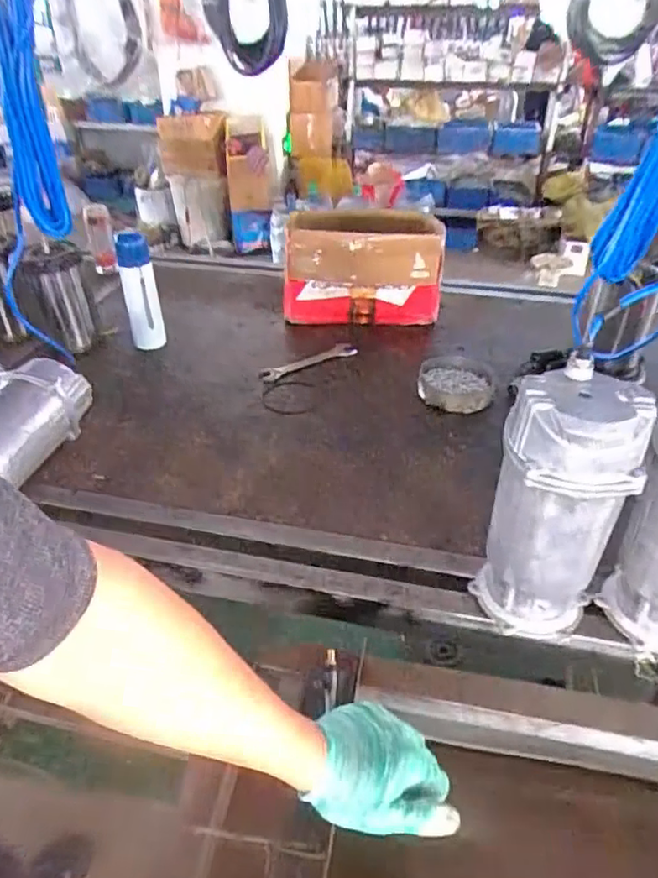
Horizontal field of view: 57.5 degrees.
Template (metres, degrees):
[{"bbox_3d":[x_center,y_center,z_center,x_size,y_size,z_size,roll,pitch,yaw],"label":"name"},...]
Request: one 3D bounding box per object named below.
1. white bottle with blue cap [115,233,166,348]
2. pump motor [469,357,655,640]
[{"bbox_3d":[-0.385,-0.295,1.230,0.070,0.229,0.064,-14,38,-18],"label":"white bottle with blue cap"},{"bbox_3d":[0.241,0.080,0.653,0.131,0.289,0.109,17,40,23],"label":"pump motor"}]

